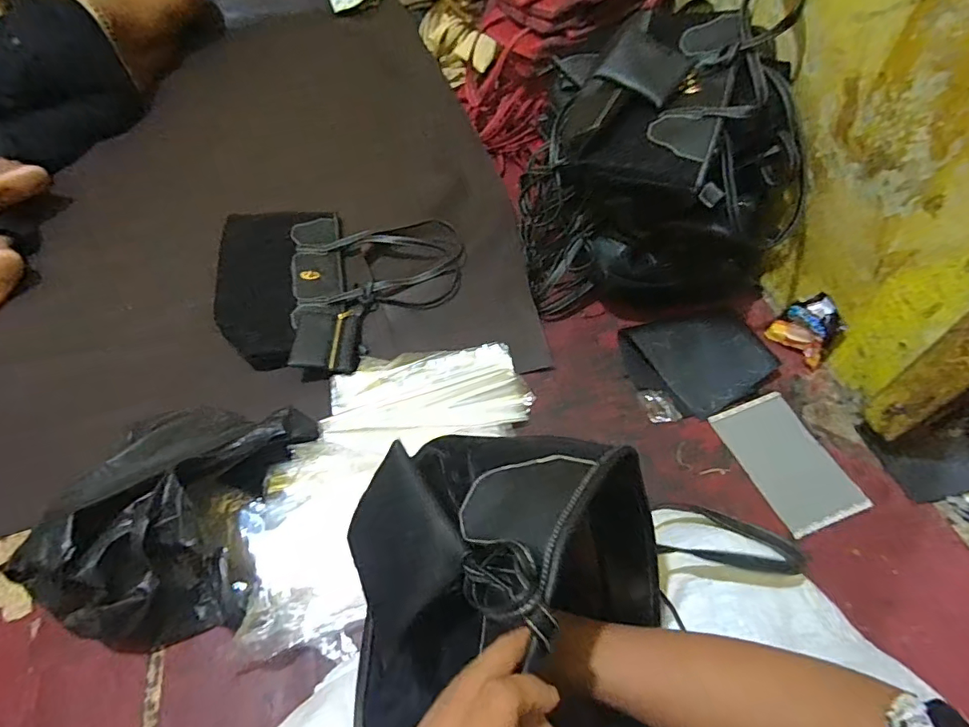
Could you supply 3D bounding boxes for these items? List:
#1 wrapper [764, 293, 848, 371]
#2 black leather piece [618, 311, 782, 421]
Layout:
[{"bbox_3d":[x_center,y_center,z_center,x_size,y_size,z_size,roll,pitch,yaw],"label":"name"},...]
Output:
[{"bbox_3d":[0.540,-0.061,0.839,0.025,0.108,0.097,-15,51,-28],"label":"wrapper"},{"bbox_3d":[0.357,-0.005,0.827,0.240,0.056,0.175,-3,55,2],"label":"black leather piece"}]

